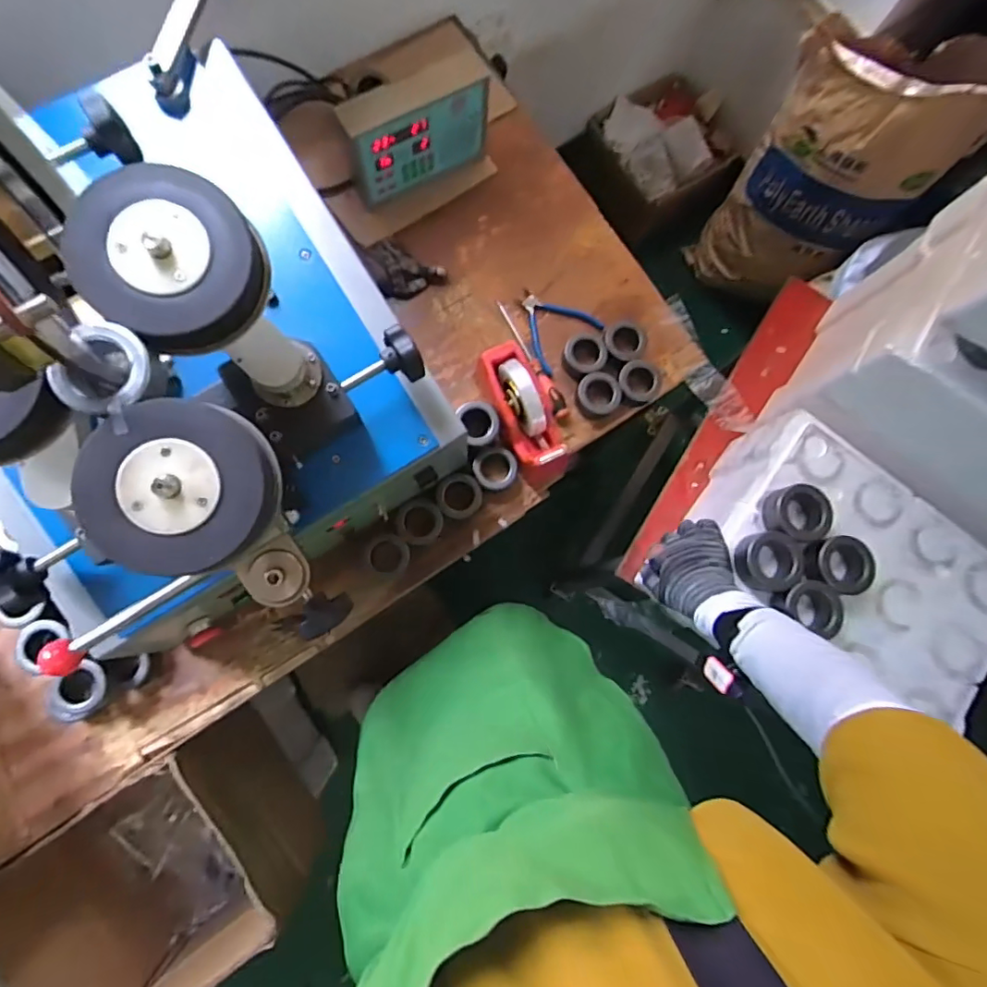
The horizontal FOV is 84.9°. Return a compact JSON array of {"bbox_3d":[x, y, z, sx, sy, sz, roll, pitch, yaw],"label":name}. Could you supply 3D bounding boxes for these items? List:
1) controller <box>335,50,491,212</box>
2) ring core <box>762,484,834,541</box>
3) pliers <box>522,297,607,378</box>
[{"bbox_3d":[-0.119,-0.557,0.834,0.227,0.150,0.072,-29,85,-9],"label":"controller"},{"bbox_3d":[0.366,0.023,0.650,0.062,0.054,0.063,1,82,-5],"label":"ring core"},{"bbox_3d":[0.094,-0.281,0.896,0.126,0.024,0.131,-41,87,-9],"label":"pliers"}]

